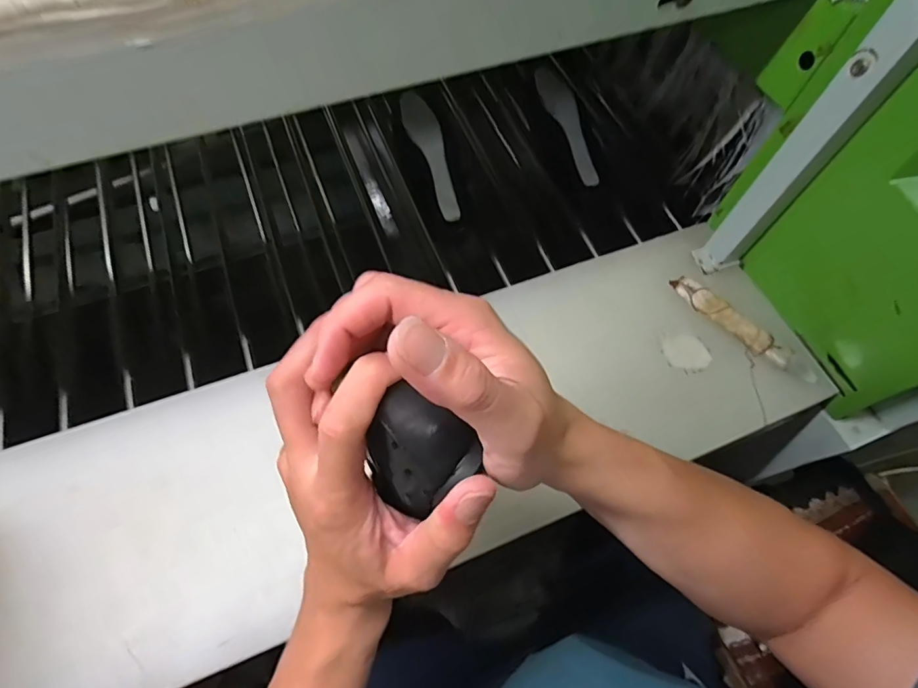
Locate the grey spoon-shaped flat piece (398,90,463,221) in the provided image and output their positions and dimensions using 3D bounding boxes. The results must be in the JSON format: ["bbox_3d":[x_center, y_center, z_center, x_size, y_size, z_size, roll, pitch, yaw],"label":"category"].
[{"bbox_3d":[-0.034,-0.245,0.628,0.042,0.008,0.187,-18,80,-9],"label":"grey spoon-shaped flat piece"}]

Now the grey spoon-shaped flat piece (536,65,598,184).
[{"bbox_3d":[0.153,-0.299,0.657,0.041,0.006,0.187,-22,77,-1],"label":"grey spoon-shaped flat piece"}]

